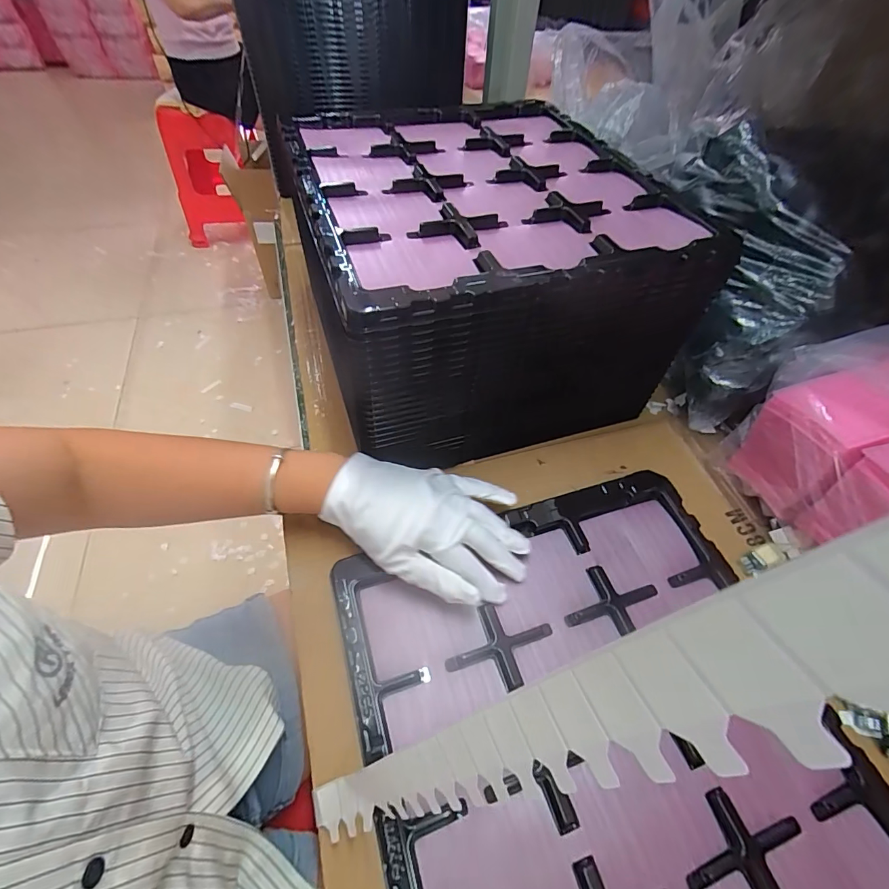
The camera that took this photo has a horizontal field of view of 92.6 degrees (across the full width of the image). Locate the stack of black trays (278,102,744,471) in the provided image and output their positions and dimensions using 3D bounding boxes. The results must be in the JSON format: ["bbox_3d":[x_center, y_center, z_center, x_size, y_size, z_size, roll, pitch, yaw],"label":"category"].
[{"bbox_3d":[0.027,-0.198,0.471,0.325,0.180,0.359,-14,56,-12],"label":"stack of black trays"}]

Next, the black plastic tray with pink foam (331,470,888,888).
[{"bbox_3d":[0.116,0.211,0.302,0.327,0.021,0.364,-14,56,-12],"label":"black plastic tray with pink foam"}]

